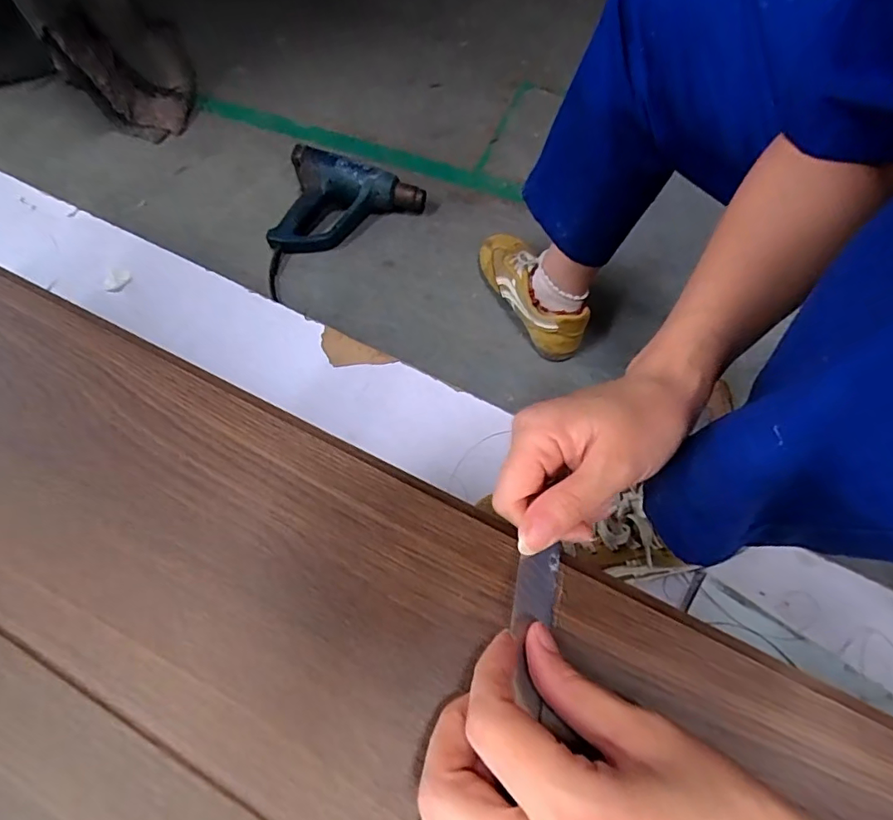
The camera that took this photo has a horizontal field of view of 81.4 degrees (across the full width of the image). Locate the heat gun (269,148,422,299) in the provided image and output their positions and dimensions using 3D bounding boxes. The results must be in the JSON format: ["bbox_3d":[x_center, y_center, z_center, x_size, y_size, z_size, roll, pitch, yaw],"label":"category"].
[{"bbox_3d":[-0.204,-0.335,0.856,0.286,0.083,0.165,-38,69,-17],"label":"heat gun"}]

